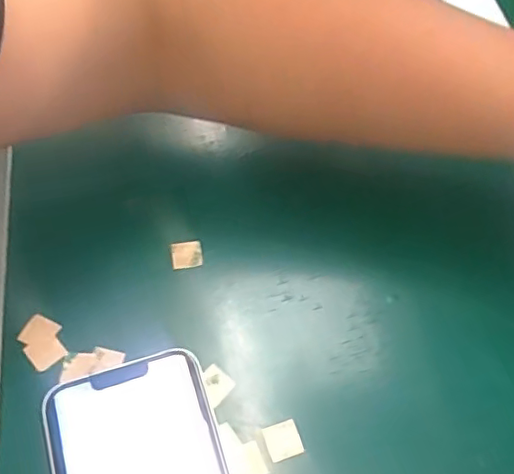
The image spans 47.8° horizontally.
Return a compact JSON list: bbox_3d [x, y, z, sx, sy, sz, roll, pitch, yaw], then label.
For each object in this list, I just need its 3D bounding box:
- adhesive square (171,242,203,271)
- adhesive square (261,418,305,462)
[{"bbox_3d":[-0.037,0.009,0.307,0.016,0.004,0.014,-10,61,-9],"label":"adhesive square"},{"bbox_3d":[0.012,0.091,0.260,0.015,0.004,0.015,-15,62,-11],"label":"adhesive square"}]

